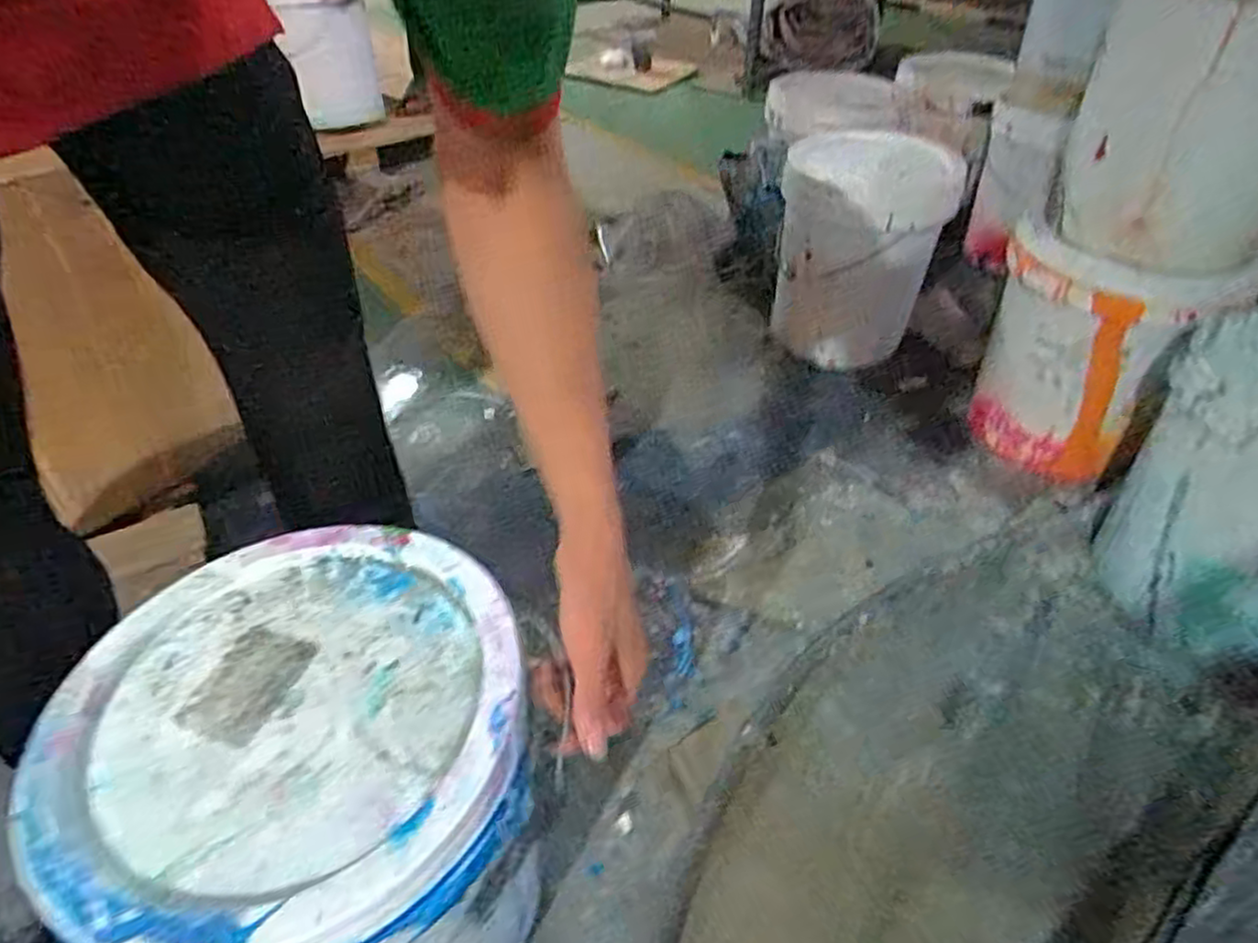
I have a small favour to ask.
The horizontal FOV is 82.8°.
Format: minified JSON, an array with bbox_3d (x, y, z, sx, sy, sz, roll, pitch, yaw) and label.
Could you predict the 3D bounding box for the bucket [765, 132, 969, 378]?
[{"bbox_3d":[0.428,-0.405,1.375,0.243,0.421,0.254,0,42,0],"label":"bucket"}]

